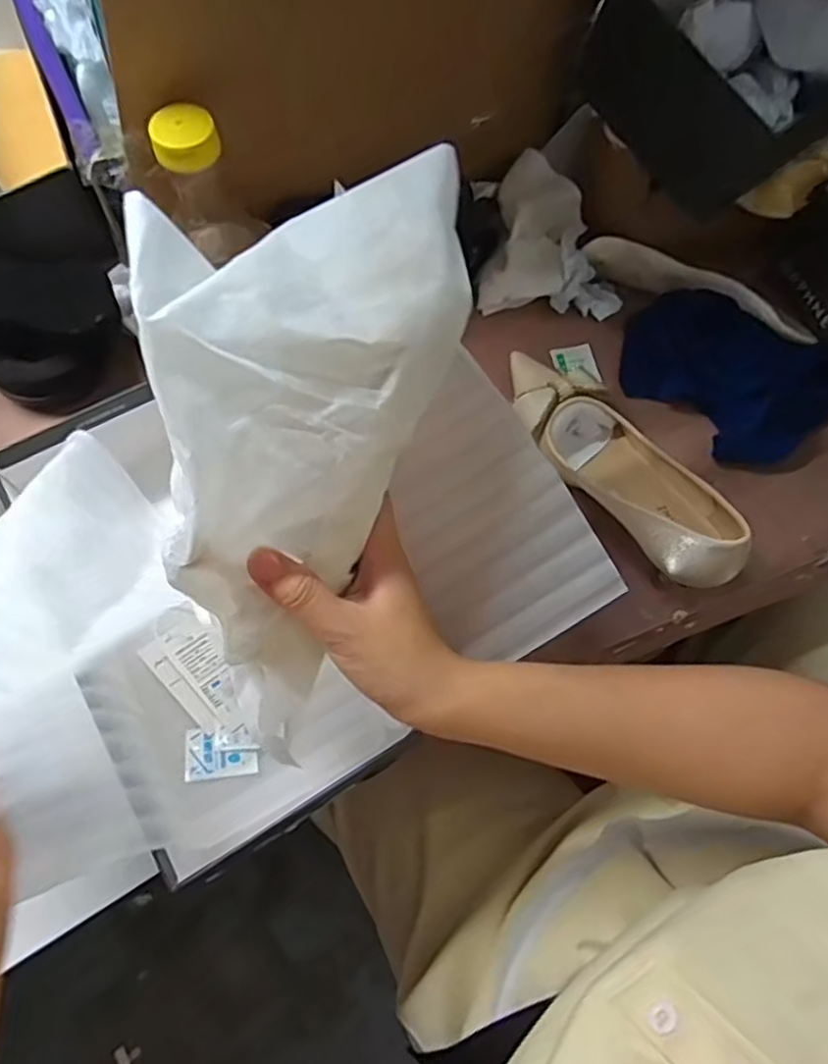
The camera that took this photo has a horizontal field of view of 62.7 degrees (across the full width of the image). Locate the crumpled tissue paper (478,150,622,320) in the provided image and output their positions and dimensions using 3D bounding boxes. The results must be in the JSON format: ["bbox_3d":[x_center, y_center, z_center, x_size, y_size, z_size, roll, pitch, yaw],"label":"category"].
[{"bbox_3d":[0.124,-0.259,0.599,0.121,0.057,0.122,6,68,-1],"label":"crumpled tissue paper"}]

